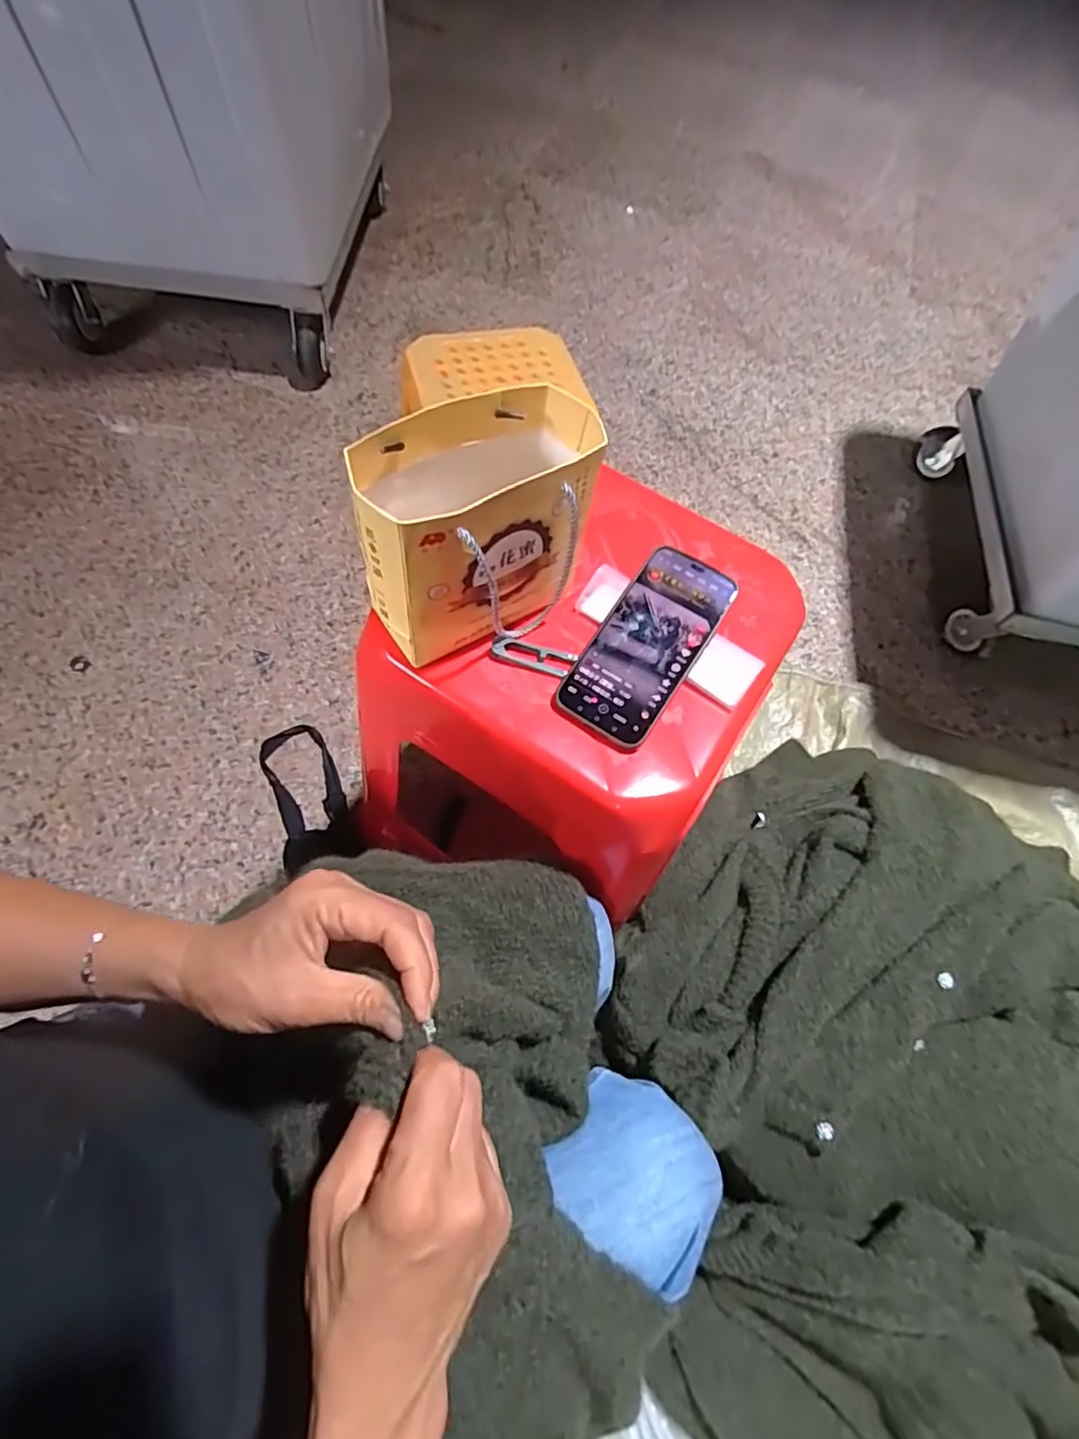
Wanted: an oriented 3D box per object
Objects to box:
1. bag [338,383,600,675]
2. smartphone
[{"bbox_3d":[-0.041,-0.136,0.453,0.175,0.149,0.088,-29,69,-19],"label":"bag"},{"bbox_3d":[0.085,-0.058,0.485,0.075,0.009,0.160,33,79,13],"label":"smartphone"}]

